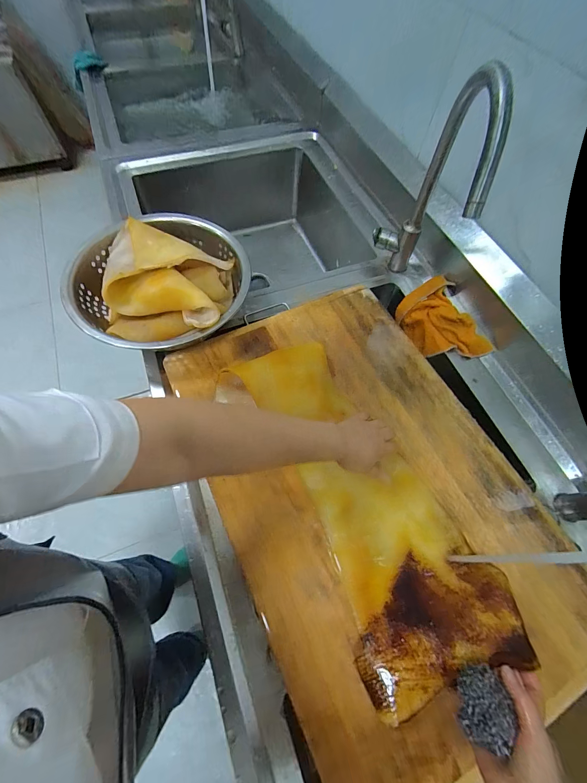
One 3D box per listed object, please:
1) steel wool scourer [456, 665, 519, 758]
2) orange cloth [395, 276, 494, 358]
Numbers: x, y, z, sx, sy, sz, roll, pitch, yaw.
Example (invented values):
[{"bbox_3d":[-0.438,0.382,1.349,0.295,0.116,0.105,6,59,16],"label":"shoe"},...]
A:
[{"bbox_3d":[0.192,0.313,0.311,0.041,0.029,0.055,7,65,0],"label":"steel wool scourer"},{"bbox_3d":[0.308,-0.137,0.661,0.093,0.087,0.200,-23,67,-13],"label":"orange cloth"}]

